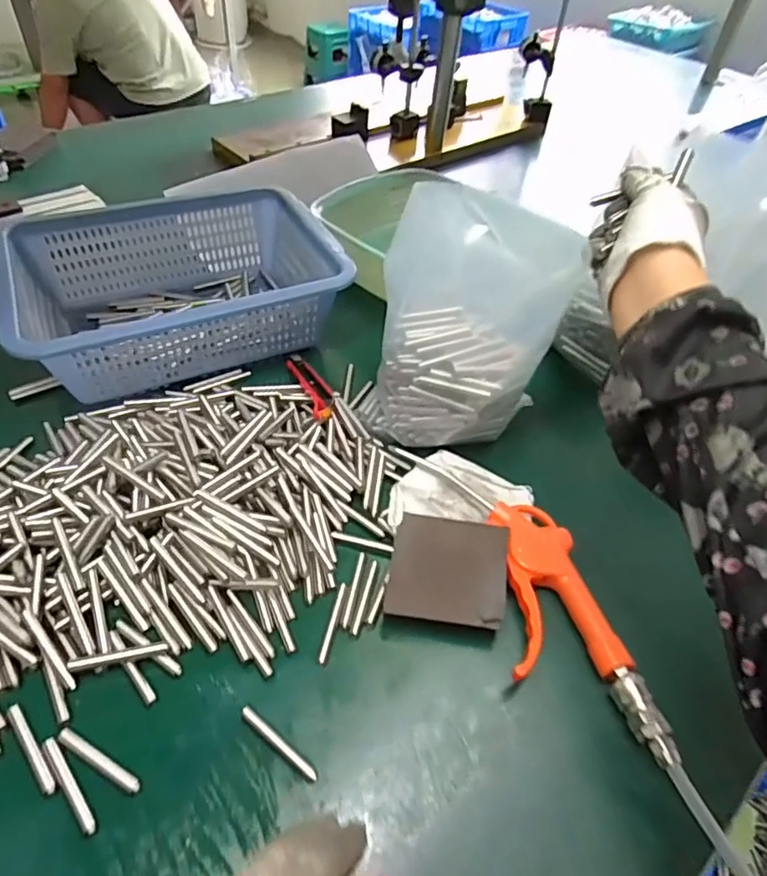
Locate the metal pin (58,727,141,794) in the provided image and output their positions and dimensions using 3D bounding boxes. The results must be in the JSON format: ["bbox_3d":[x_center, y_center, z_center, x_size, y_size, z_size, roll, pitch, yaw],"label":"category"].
[{"bbox_3d":[-0.162,0.182,0.313,0.059,0.004,0.007,24,49,17],"label":"metal pin"}]

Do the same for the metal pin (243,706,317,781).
[{"bbox_3d":[-0.062,0.181,0.328,0.058,0.004,0.007,31,52,23],"label":"metal pin"}]

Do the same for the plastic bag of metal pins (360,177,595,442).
[{"bbox_3d":[0.068,-0.088,0.454,0.140,0.180,0.105,15,48,9],"label":"plastic bag of metal pins"}]

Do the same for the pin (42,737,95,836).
[{"bbox_3d":[-0.173,0.189,0.302,0.006,0.004,0.058,-32,57,-30],"label":"pin"}]

